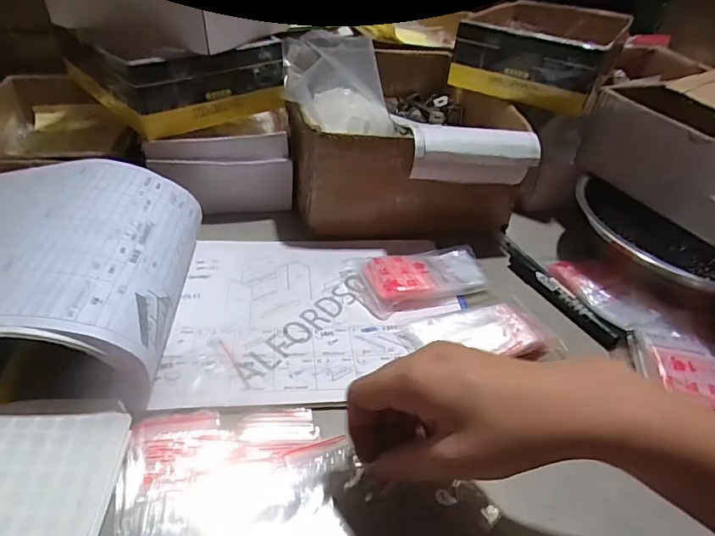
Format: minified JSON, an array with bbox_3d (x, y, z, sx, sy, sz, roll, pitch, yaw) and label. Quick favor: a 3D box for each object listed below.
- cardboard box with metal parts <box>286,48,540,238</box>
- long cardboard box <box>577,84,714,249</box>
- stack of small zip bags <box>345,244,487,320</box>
[{"bbox_3d":[0.047,-0.180,0.620,0.262,0.135,0.339,-4,39,-13],"label":"cardboard box with metal parts"},{"bbox_3d":[0.348,-0.099,0.473,0.082,0.098,0.252,-11,41,-21],"label":"long cardboard box"},{"bbox_3d":[0.062,0.006,0.473,0.137,0.023,0.071,-10,41,-20],"label":"stack of small zip bags"}]

